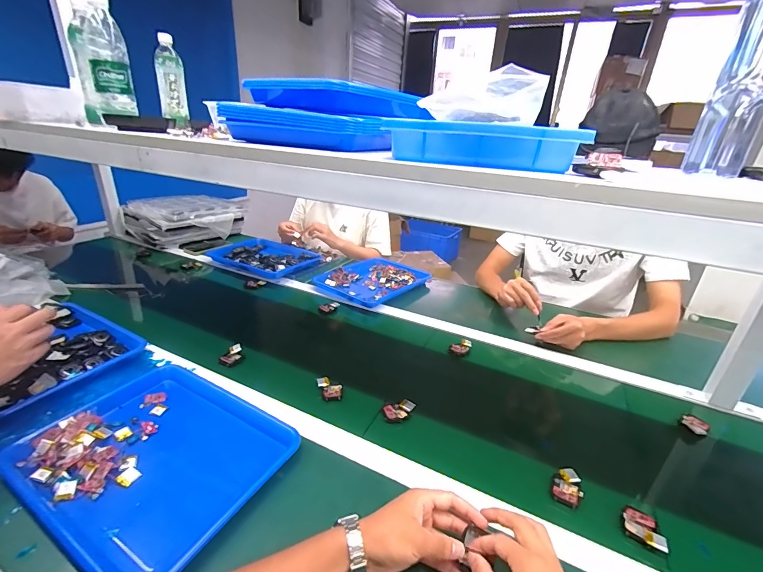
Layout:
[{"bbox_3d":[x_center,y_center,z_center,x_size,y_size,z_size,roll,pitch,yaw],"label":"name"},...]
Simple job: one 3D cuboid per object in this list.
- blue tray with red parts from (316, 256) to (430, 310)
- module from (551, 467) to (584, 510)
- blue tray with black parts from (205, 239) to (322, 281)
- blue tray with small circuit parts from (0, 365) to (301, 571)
[{"bbox_3d":[-0.033,-0.026,1.127,0.262,0.034,0.308,21,29,33],"label":"blue tray with red parts"},{"bbox_3d":[0.263,0.283,0.500,0.037,0.017,0.050,17,27,28],"label":"module"},{"bbox_3d":[-0.396,-0.107,1.253,0.346,0.049,0.282,18,28,29],"label":"blue tray with black parts"},{"bbox_3d":[-0.314,0.238,0.507,0.331,0.036,0.252,16,27,25],"label":"blue tray with small circuit parts"}]

